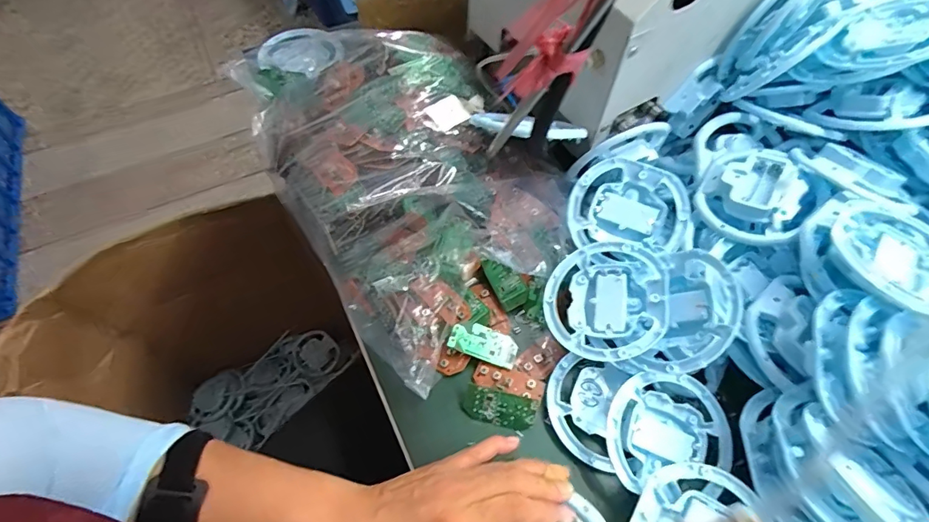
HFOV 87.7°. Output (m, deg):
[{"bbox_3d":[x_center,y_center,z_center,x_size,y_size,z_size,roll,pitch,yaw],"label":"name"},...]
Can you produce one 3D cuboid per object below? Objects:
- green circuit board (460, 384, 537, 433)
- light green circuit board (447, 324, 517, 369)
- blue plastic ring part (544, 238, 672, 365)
[{"bbox_3d":[0.029,0.121,0.400,0.059,0.005,0.027,15,83,7],"label":"green circuit board"},{"bbox_3d":[0.017,0.074,0.433,0.062,0.006,0.029,18,59,-5],"label":"light green circuit board"},{"bbox_3d":[0.123,0.033,0.418,0.100,0.017,0.106,-10,61,18],"label":"blue plastic ring part"}]

